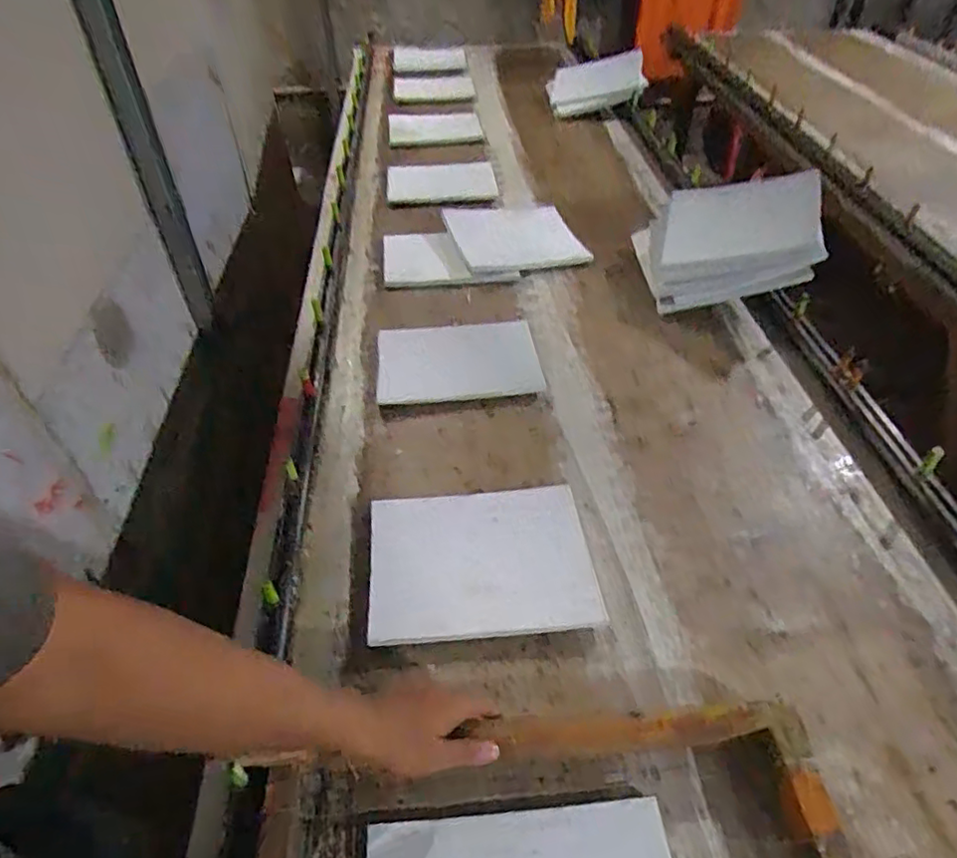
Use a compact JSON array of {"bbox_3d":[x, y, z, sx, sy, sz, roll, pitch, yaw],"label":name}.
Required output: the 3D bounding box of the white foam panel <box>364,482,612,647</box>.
[{"bbox_3d":[0.001,0.166,0.784,0.271,0.017,0.207,-5,45,-2],"label":"white foam panel"}]

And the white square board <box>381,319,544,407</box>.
[{"bbox_3d":[-0.034,-0.118,1.051,0.268,0.014,0.175,-5,55,-6],"label":"white square board"}]

